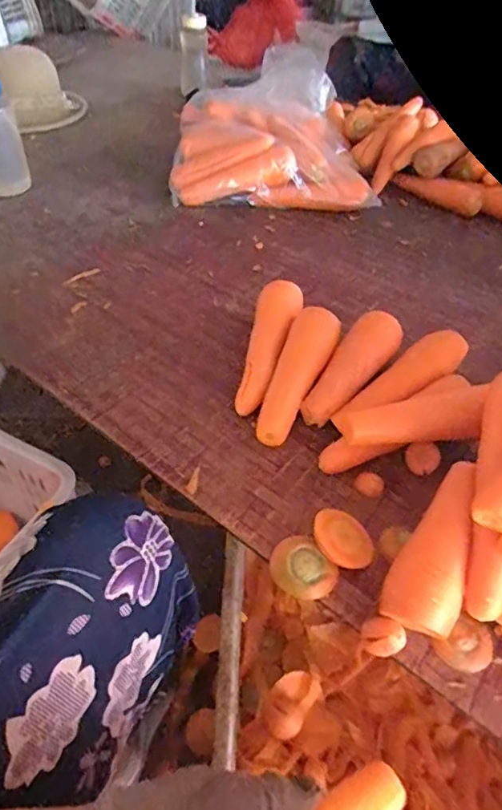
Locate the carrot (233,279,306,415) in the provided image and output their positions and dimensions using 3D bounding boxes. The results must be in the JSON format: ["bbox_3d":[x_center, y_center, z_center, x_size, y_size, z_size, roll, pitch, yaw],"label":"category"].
[{"bbox_3d":[0.021,-0.067,0.618,0.055,0.059,0.194,11,47,7],"label":"carrot"}]

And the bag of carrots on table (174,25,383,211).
[{"bbox_3d":[0.042,-0.521,1.007,0.344,0.118,0.408,2,47,-1],"label":"bag of carrots on table"}]

